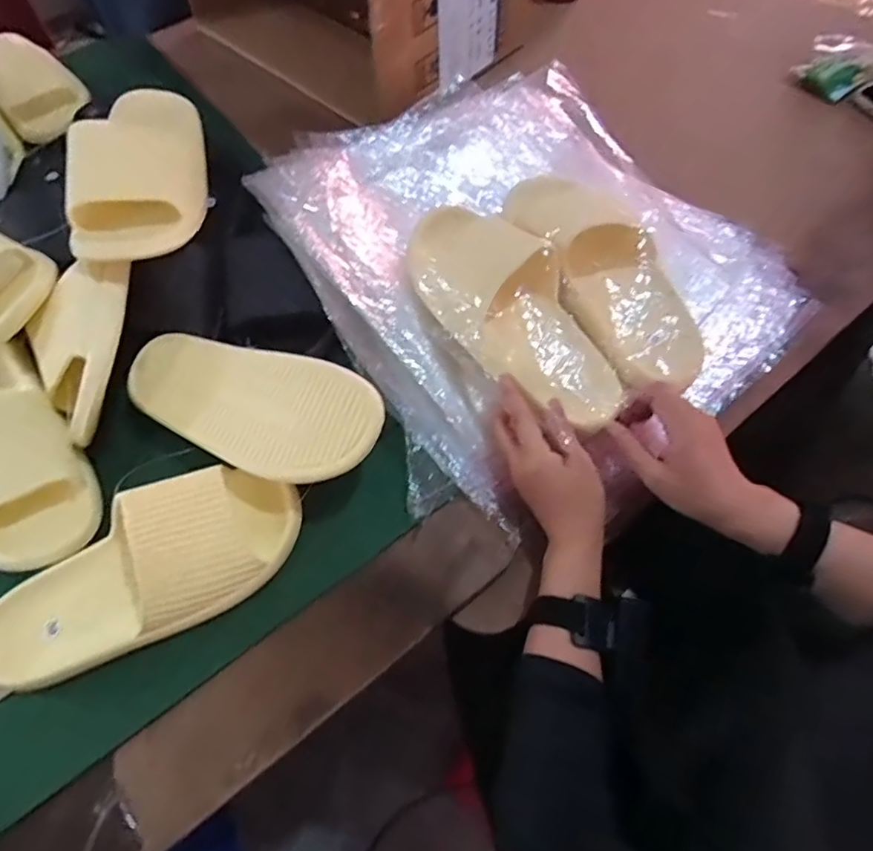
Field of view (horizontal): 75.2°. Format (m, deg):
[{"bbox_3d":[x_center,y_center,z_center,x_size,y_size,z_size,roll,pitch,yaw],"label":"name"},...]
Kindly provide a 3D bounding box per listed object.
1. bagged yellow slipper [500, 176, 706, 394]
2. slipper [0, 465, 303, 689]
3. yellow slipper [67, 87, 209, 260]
[{"bbox_3d":[0.157,-0.151,0.517,0.100,0.072,0.236,-21,60,-10],"label":"bagged yellow slipper"},{"bbox_3d":[-0.225,0.115,0.438,0.248,0.072,0.101,-27,64,-13],"label":"slipper"},{"bbox_3d":[-0.279,-0.256,0.534,0.103,0.065,0.235,-10,61,-4],"label":"yellow slipper"}]

